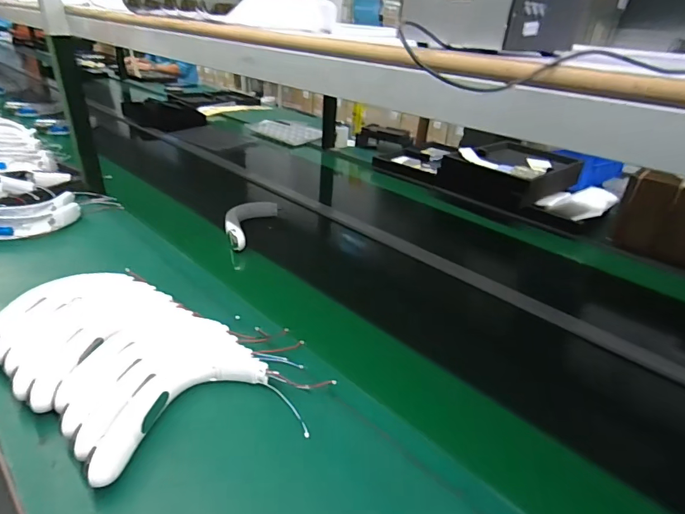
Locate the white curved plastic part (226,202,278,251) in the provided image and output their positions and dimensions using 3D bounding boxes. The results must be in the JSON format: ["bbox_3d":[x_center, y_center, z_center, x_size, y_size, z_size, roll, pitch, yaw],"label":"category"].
[{"bbox_3d":[-0.243,-0.091,1.053,0.087,0.043,0.218,11,30,11],"label":"white curved plastic part"}]

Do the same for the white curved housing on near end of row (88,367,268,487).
[{"bbox_3d":[-0.217,0.188,0.550,0.090,0.037,0.236,26,36,33],"label":"white curved housing on near end of row"}]

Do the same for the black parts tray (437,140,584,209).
[{"bbox_3d":[0.587,-0.313,1.460,0.402,0.088,0.343,-22,39,-38],"label":"black parts tray"}]

